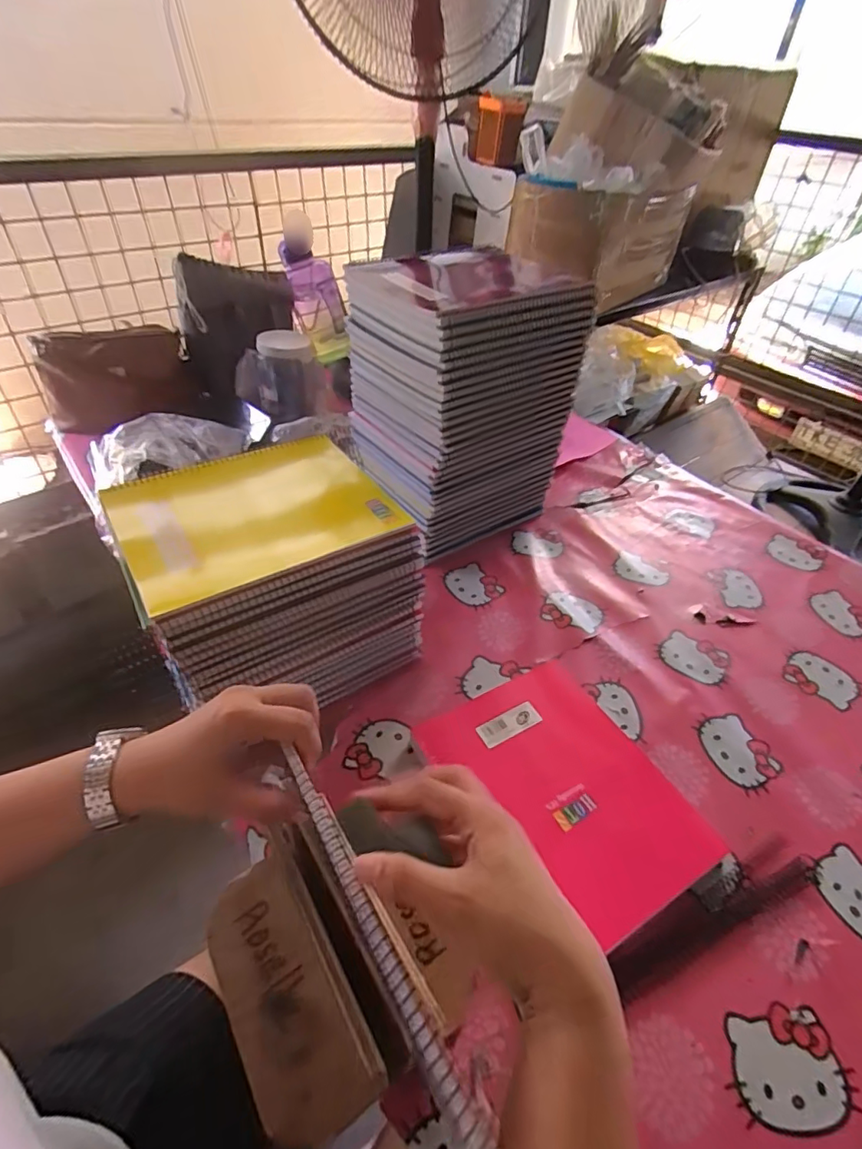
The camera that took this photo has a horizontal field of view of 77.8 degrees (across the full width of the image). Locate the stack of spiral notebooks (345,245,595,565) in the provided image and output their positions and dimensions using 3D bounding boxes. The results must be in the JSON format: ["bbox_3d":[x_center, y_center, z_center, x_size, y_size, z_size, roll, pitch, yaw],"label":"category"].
[{"bbox_3d":[0.043,-0.233,0.767,0.250,0.346,0.195,-23,50,-27],"label":"stack of spiral notebooks"}]

